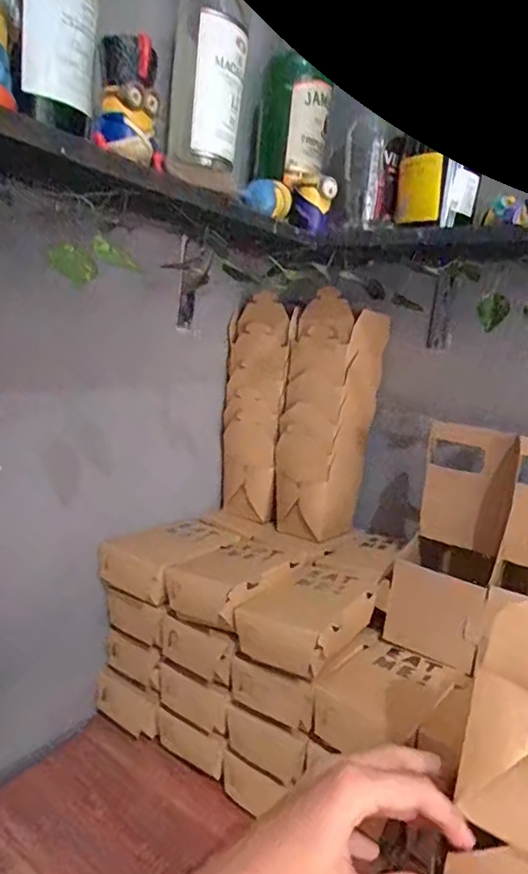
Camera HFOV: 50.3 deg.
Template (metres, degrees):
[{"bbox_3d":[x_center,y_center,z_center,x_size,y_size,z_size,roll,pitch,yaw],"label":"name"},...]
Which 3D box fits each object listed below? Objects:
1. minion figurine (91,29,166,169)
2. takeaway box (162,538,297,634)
[{"bbox_3d":[-0.098,-0.247,0.418,0.051,0.077,0.040,2,12,-13],"label":"minion figurine"},{"bbox_3d":[-0.024,0.152,0.615,0.093,0.048,0.165,12,13,29],"label":"takeaway box"}]

